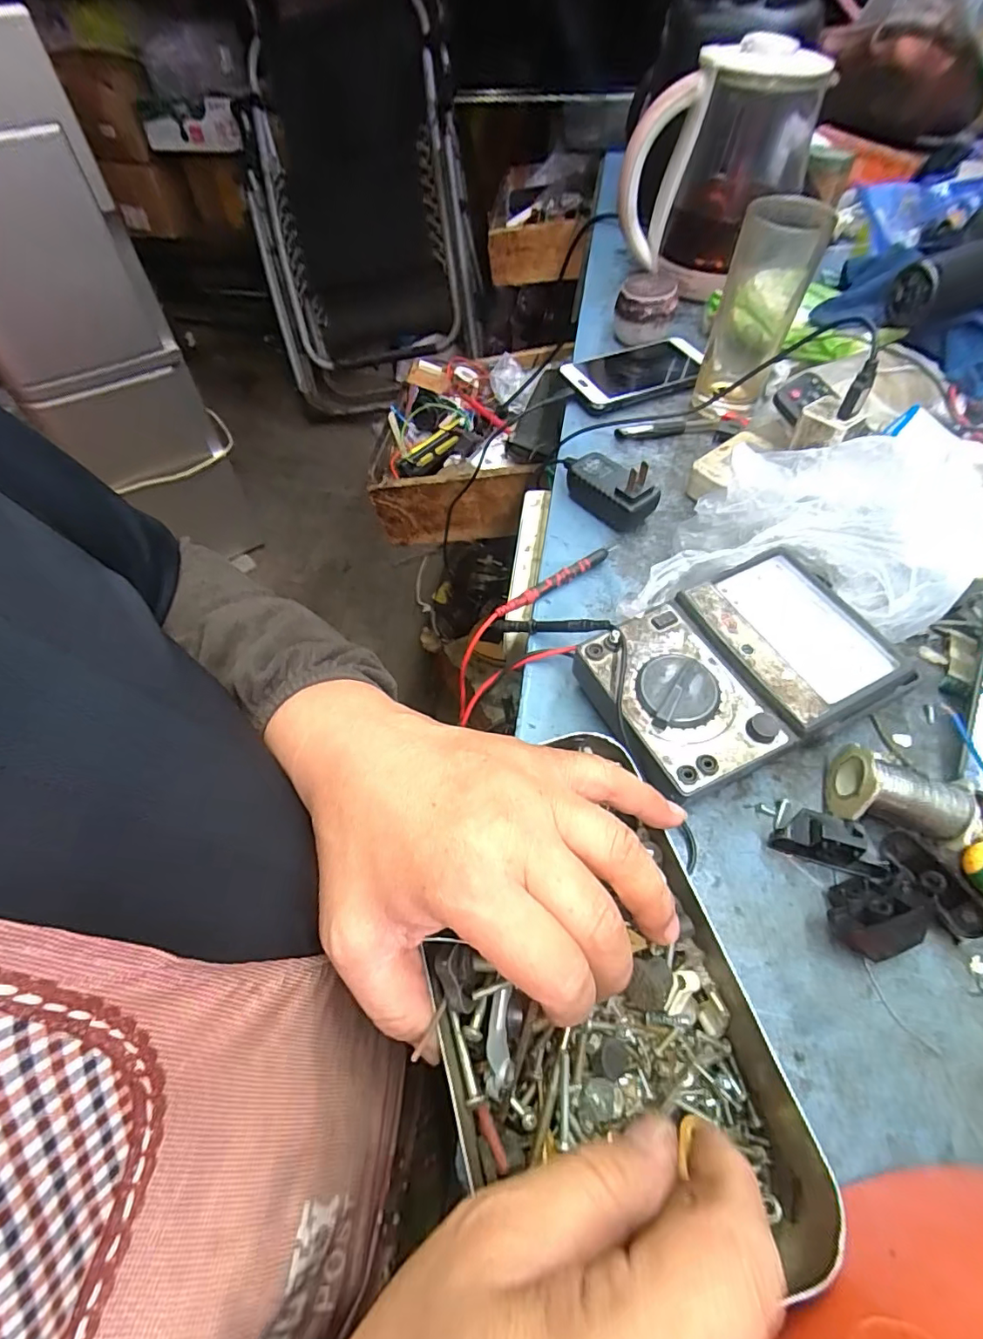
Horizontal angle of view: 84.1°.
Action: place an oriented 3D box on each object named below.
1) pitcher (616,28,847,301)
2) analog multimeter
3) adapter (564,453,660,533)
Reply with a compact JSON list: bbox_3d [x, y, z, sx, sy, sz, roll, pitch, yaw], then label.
[{"bbox_3d":[0.235,-0.530,0.580,0.184,0.183,0.115,15,58,10],"label":"pitcher"},{"bbox_3d":[0.151,0.002,0.340,0.176,0.049,0.116,-21,60,-13],"label":"analog multimeter"},{"bbox_3d":[0.092,-0.152,0.440,0.040,0.044,0.087,-36,64,-21],"label":"adapter"}]

